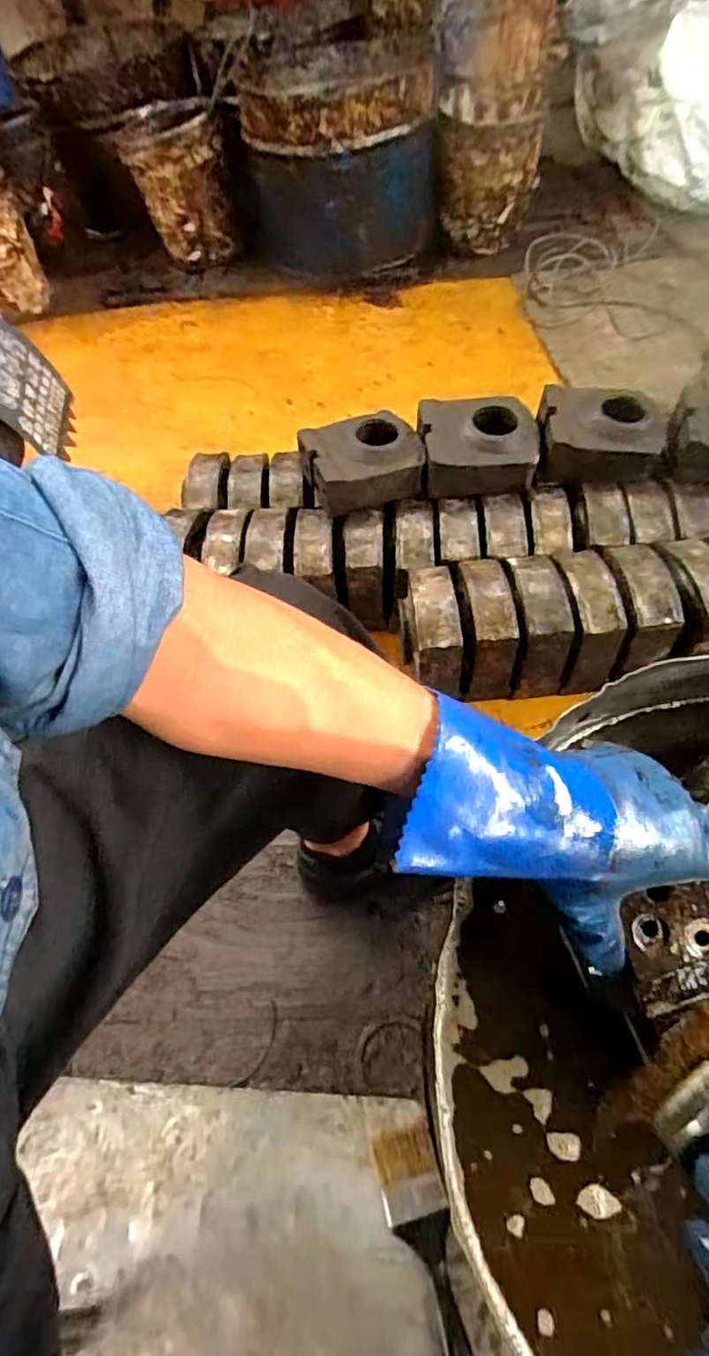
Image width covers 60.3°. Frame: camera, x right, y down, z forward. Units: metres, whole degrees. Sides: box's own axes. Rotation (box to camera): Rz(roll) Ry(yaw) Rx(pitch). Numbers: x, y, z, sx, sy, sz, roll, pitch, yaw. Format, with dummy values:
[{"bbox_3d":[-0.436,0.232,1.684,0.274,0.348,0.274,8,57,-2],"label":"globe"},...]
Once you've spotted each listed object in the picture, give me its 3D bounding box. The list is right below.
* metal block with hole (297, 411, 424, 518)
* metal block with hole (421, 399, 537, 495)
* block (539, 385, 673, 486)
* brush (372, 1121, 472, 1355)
[{"bbox_3d":[0.013,-0.360,1.025,0.174,0.092,0.151,-14,54,-5],"label":"metal block with hole"},{"bbox_3d":[0.205,-0.390,1.028,0.182,0.094,0.162,-4,54,3],"label":"metal block with hole"},{"bbox_3d":[0.406,-0.403,1.017,0.194,0.099,0.151,2,54,7],"label":"block"},{"bbox_3d":[0.071,0.555,0.582,0.062,0.024,0.205,-14,54,-5],"label":"brush"}]

